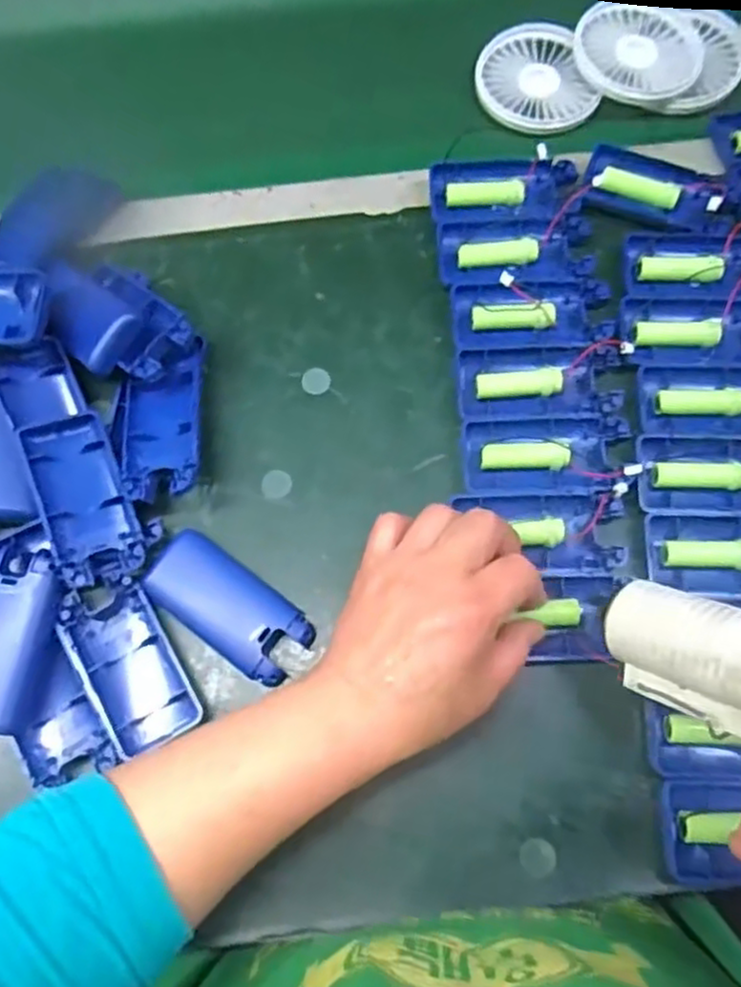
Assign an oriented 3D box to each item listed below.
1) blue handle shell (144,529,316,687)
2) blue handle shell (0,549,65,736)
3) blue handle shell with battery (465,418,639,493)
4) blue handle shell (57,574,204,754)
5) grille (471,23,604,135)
[{"bbox_3d":[-0.076,0.061,0.389,0.091,0.014,0.043,36,77,12],"label":"blue handle shell"},{"bbox_3d":[-0.190,0.079,0.381,0.043,0.027,0.090,11,74,5],"label":"blue handle shell"},{"bbox_3d":[0.101,-0.022,0.412,0.093,0.014,0.045,-1,73,2],"label":"blue handle shell with battery"},{"bbox_3d":[-0.129,0.090,0.386,0.045,0.019,0.088,-29,74,-7],"label":"blue handle shell"},{"bbox_3d":[0.113,-0.293,0.509,0.074,0.018,0.084,-19,73,-4],"label":"grille"}]

